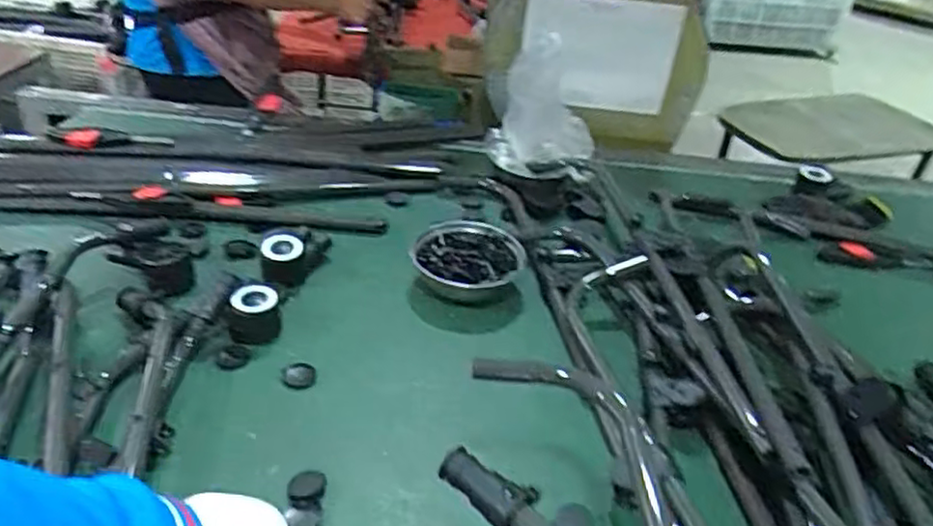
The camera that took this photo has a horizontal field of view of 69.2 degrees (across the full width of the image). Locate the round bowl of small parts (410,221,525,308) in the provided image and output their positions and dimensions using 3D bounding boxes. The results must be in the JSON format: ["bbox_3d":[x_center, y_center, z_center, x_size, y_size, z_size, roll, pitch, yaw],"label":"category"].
[{"bbox_3d":[0.003,-0.003,0.908,0.137,0.050,0.141,3,35,-2],"label":"round bowl of small parts"}]

